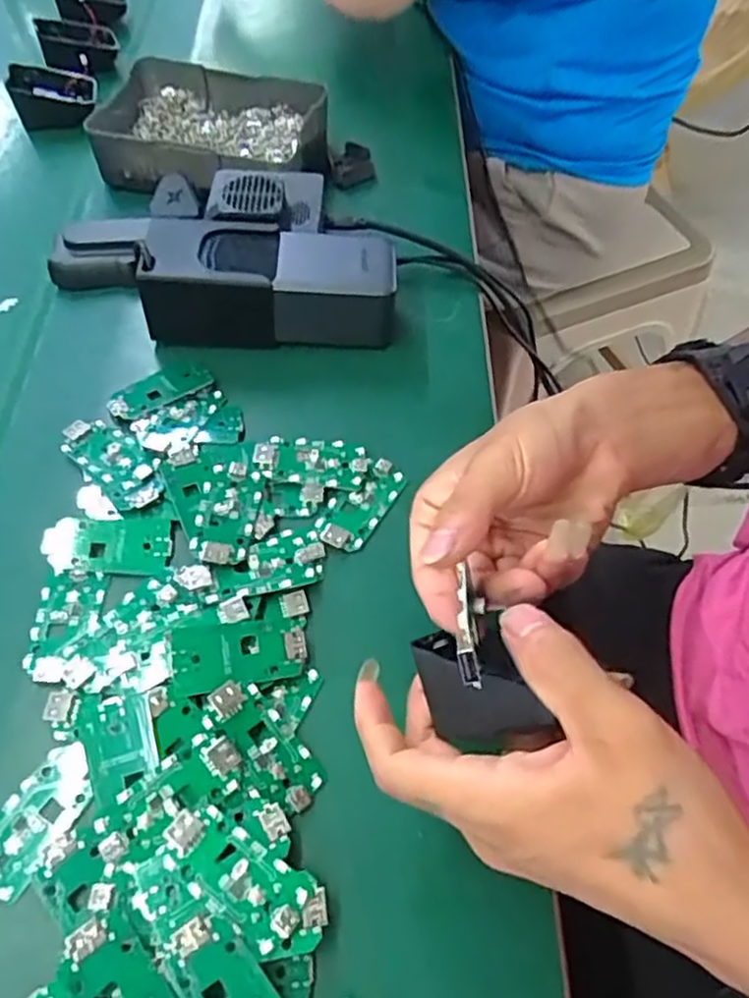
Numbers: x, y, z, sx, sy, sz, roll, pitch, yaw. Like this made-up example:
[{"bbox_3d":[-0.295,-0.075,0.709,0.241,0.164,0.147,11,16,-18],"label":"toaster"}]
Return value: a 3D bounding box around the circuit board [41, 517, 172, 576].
[{"bbox_3d":[-0.142,0.024,0.376,0.064,0.011,0.031,-1,58,1],"label":"circuit board"}]

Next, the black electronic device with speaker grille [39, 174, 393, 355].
[{"bbox_3d":[-0.102,-0.173,0.476,0.232,0.059,0.151,1,58,2],"label":"black electronic device with speaker grille"}]

